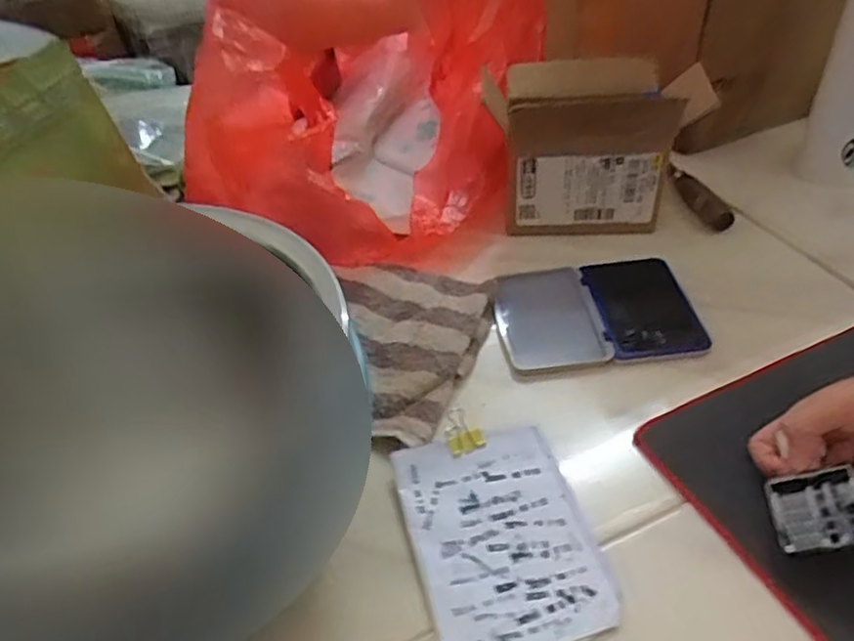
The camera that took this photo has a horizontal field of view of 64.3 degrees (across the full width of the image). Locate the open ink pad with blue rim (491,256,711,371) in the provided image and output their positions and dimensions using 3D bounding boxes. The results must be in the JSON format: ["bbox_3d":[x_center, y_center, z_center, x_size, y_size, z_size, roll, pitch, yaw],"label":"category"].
[{"bbox_3d":[0.141,-0.010,0.579,0.164,0.010,0.122,-7,43,-3],"label":"open ink pad with blue rim"}]

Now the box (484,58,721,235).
[{"bbox_3d":[0.150,-0.173,0.655,0.177,0.137,0.150,-6,43,-3],"label":"box"}]

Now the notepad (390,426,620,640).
[{"bbox_3d":[0.046,0.135,0.434,0.108,0.007,0.147,-12,44,-9],"label":"notepad"}]

